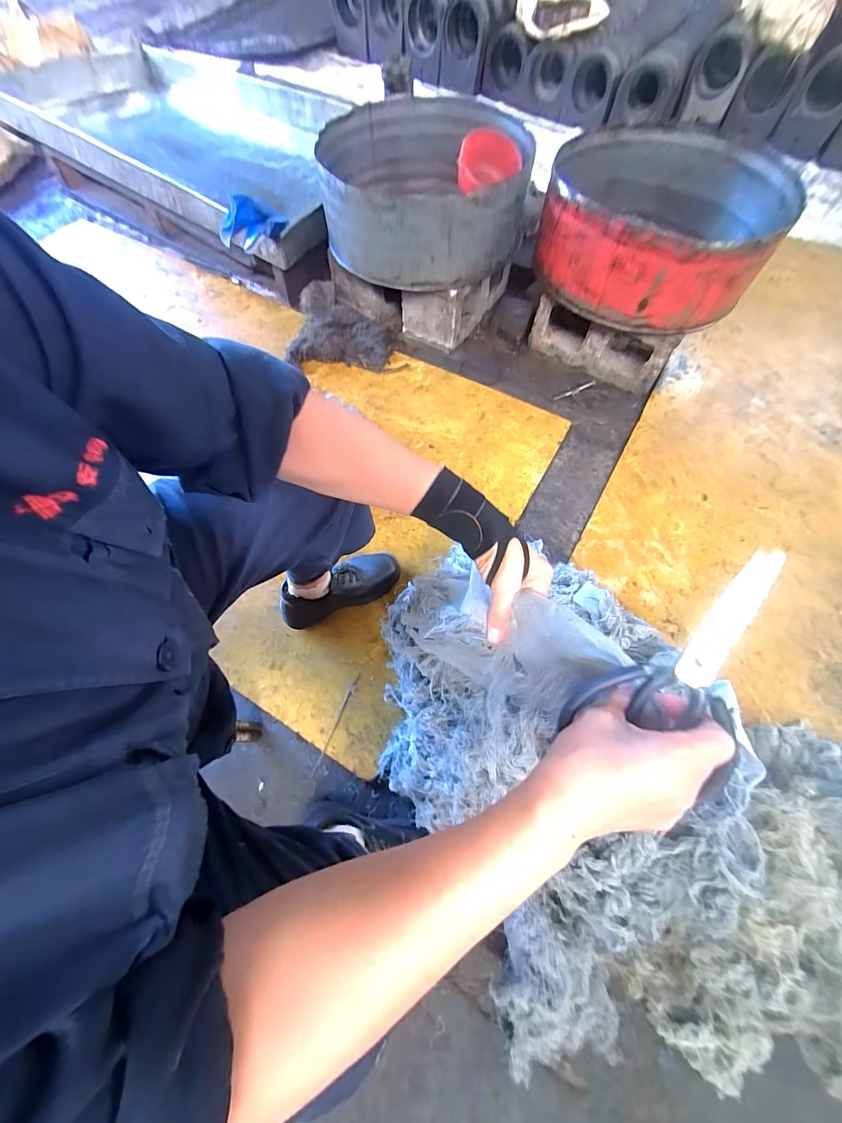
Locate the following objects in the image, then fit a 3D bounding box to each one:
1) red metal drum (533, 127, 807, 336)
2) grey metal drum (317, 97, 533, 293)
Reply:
[{"bbox_3d":[0.554,-0.791,0.915,0.502,0.183,0.472,0,68,1],"label":"red metal drum"},{"bbox_3d":[-0.001,-0.980,1.023,0.522,0.195,0.523,2,65,0],"label":"grey metal drum"}]

